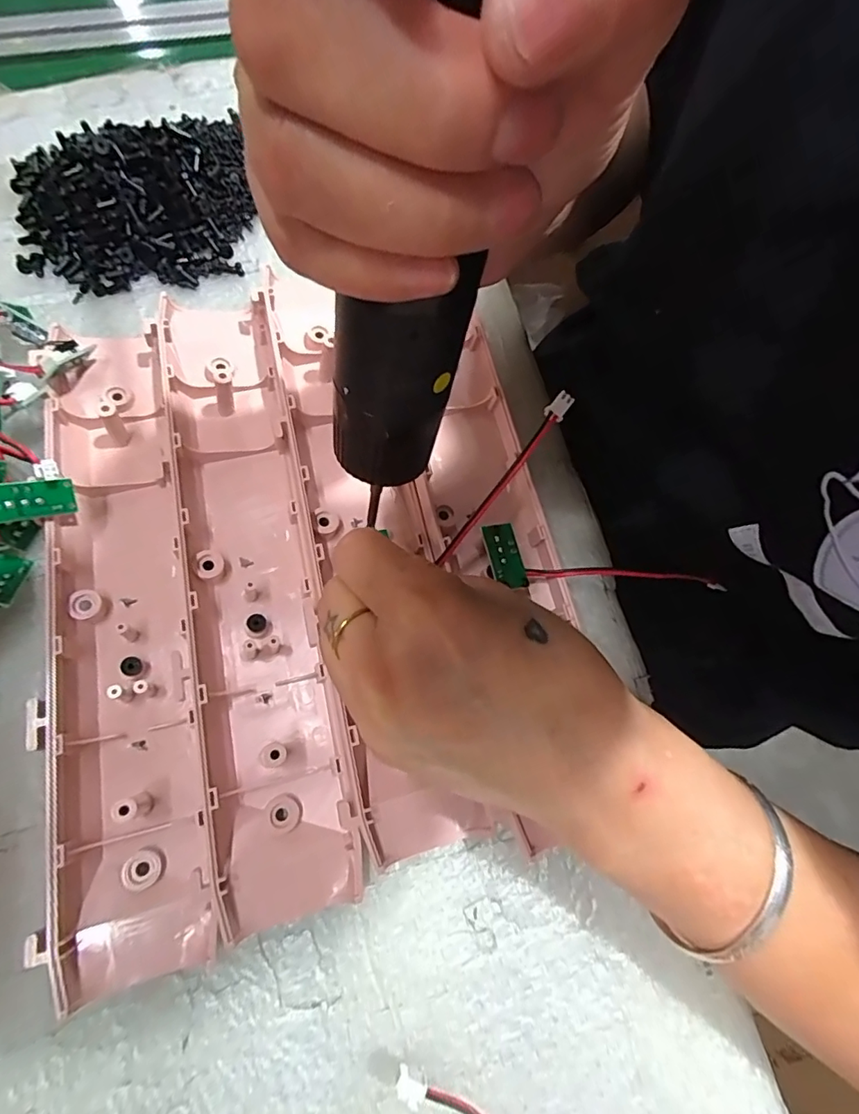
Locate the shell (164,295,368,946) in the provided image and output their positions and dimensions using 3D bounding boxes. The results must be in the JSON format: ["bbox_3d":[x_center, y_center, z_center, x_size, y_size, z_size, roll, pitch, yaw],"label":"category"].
[{"bbox_3d":[-0.078,-0.001,0.223,0.056,0.021,0.276,-11,73,-5],"label":"shell"}]

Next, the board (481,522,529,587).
[{"bbox_3d":[0.032,-0.001,0.217,0.014,0.004,0.028,-11,73,-10],"label":"board"}]

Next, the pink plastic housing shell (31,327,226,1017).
[{"bbox_3d":[-0.136,0.020,0.215,0.062,0.025,0.269,-12,73,-5],"label":"pink plastic housing shell"}]

